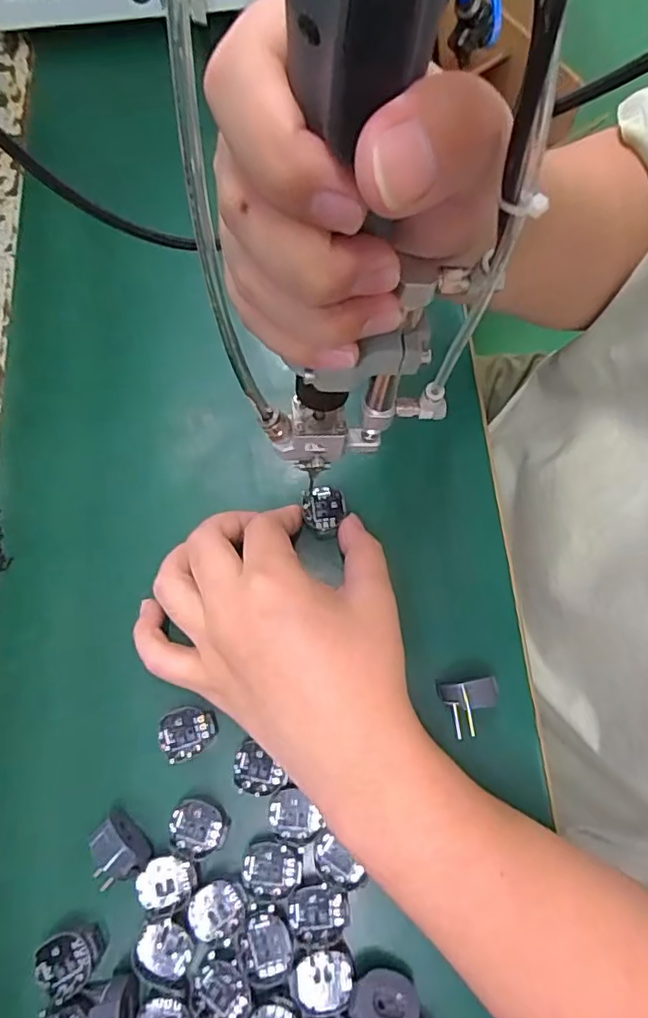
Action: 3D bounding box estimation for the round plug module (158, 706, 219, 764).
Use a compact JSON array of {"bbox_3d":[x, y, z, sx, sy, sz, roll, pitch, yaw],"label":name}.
[{"bbox_3d":[-0.069,0.115,0.303,0.029,0.020,0.025,-24,73,-7],"label":"round plug module"}]

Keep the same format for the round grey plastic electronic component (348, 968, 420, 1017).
[{"bbox_3d":[0.027,0.221,0.260,0.031,0.008,0.026,13,37,1],"label":"round grey plastic electronic component"}]

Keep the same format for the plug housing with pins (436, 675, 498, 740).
[{"bbox_3d":[0.075,0.103,0.303,0.025,0.035,0.029,-5,72,-1],"label":"plug housing with pins"}]

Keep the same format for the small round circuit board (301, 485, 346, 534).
[{"bbox_3d":[0.000,0.000,0.335,0.023,0.004,0.026,-9,72,-2],"label":"small round circuit board"}]

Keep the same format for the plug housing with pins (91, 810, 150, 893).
[{"bbox_3d":[-0.097,0.160,0.277,0.019,0.025,0.029,-39,75,-11],"label":"plug housing with pins"}]

